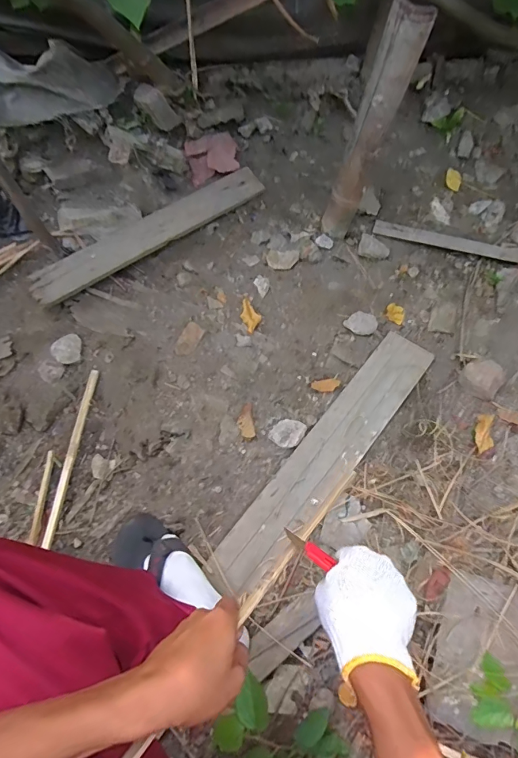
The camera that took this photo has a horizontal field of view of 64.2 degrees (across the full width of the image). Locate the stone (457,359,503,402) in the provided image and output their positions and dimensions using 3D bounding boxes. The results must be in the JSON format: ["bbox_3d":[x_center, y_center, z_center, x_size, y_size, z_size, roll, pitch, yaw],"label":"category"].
[{"bbox_3d":[0.448,-0.001,0.831,0.075,0.039,0.077,38,65,24],"label":"stone"}]

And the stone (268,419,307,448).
[{"bbox_3d":[0.058,0.106,0.818,0.052,0.020,0.065,35,64,23],"label":"stone"}]

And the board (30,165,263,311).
[{"bbox_3d":[-0.253,-0.349,0.977,0.582,0.019,0.089,-32,80,-11],"label":"board"}]

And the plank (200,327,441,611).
[{"bbox_3d":[0.135,0.139,0.794,0.107,0.020,0.599,36,72,20],"label":"plank"}]

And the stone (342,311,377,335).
[{"bbox_3d":[0.221,-0.123,0.899,0.069,0.030,0.042,14,57,12],"label":"stone"}]

